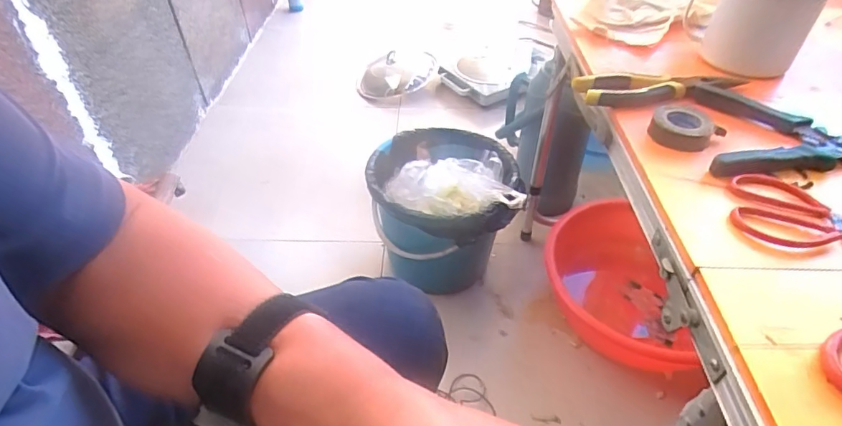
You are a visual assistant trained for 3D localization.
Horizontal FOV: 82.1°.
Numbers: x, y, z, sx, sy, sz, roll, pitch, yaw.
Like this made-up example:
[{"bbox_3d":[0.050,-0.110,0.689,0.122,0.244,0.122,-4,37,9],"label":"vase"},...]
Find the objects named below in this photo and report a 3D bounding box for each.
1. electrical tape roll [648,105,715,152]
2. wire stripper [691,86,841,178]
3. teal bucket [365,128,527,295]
[{"bbox_3d":[0.246,-0.080,0.457,0.052,0.026,0.046,25,49,25],"label":"electrical tape roll"},{"bbox_3d":[0.339,-0.067,0.442,0.149,0.019,0.123,9,44,11],"label":"wire stripper"},{"bbox_3d":[0.043,0.006,0.977,0.271,0.261,0.260,0,43,0],"label":"teal bucket"}]

